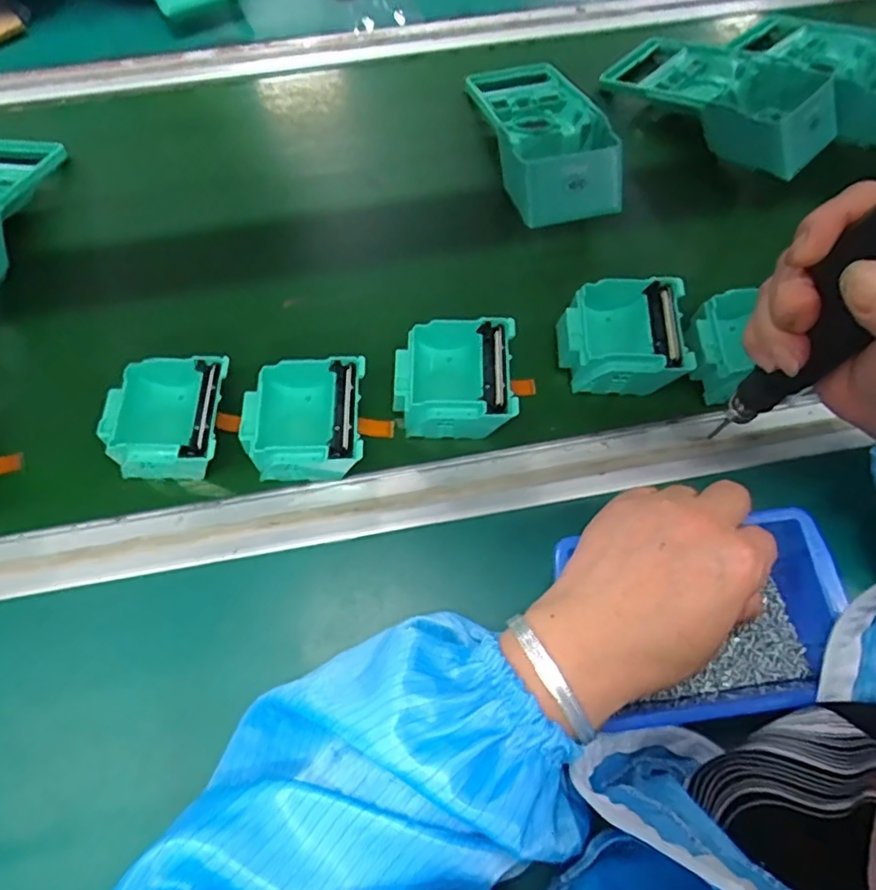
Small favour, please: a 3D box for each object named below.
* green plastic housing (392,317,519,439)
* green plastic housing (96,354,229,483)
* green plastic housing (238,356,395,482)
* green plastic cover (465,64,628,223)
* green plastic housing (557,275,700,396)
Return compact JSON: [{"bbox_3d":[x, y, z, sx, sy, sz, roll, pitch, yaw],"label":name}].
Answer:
[{"bbox_3d":[0.011,-0.042,0.396,0.077,0.039,0.084,4,69,4],"label":"green plastic housing"},{"bbox_3d":[-0.177,-0.021,0.391,0.076,0.037,0.080,-1,69,2],"label":"green plastic housing"},{"bbox_3d":[-0.080,-0.016,0.387,0.089,0.034,0.073,0,69,2],"label":"green plastic housing"},{"bbox_3d":[0.085,-0.258,0.480,0.083,0.057,0.180,-15,69,-4],"label":"green plastic cover"},{"bbox_3d":[0.127,-0.075,0.412,0.084,0.039,0.085,-1,69,2],"label":"green plastic housing"}]

